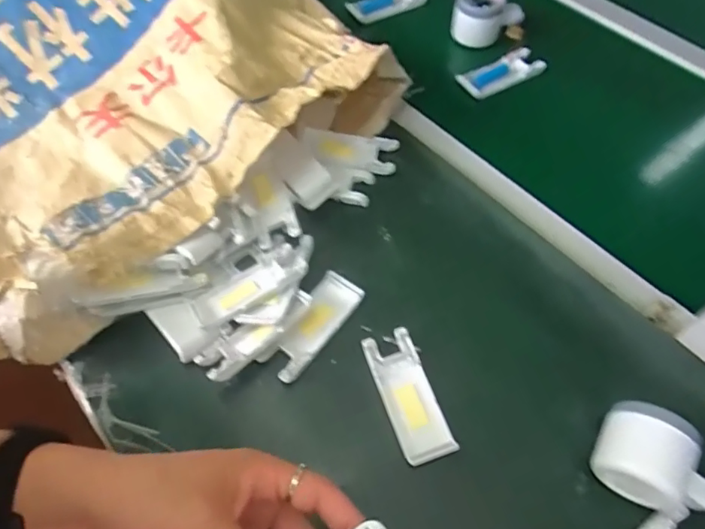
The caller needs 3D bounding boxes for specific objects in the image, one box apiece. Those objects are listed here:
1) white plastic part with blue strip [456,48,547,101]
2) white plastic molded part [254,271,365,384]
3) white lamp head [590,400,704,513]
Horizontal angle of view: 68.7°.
[{"bbox_3d":[0.180,-0.231,0.627,0.108,0.014,0.039,-27,84,-12],"label":"white plastic part with blue strip"},{"bbox_3d":[-0.036,0.052,0.443,0.037,0.012,0.103,32,64,19],"label":"white plastic molded part"},{"bbox_3d":[0.215,0.138,0.360,0.083,0.051,0.052,28,62,15],"label":"white lamp head"}]

